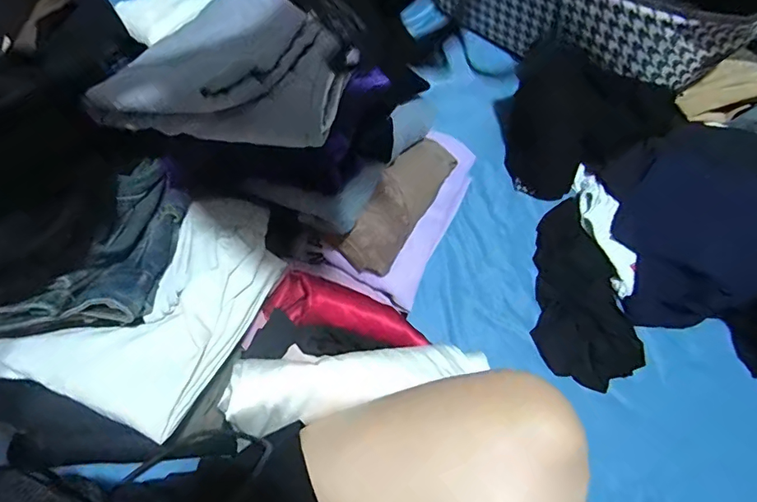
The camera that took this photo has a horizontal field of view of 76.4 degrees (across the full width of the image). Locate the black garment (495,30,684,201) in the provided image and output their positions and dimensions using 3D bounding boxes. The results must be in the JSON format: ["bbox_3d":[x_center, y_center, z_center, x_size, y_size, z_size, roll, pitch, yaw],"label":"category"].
[{"bbox_3d":[0.265,-0.179,0.698,0.231,0.108,0.193,40,68,15],"label":"black garment"}]

